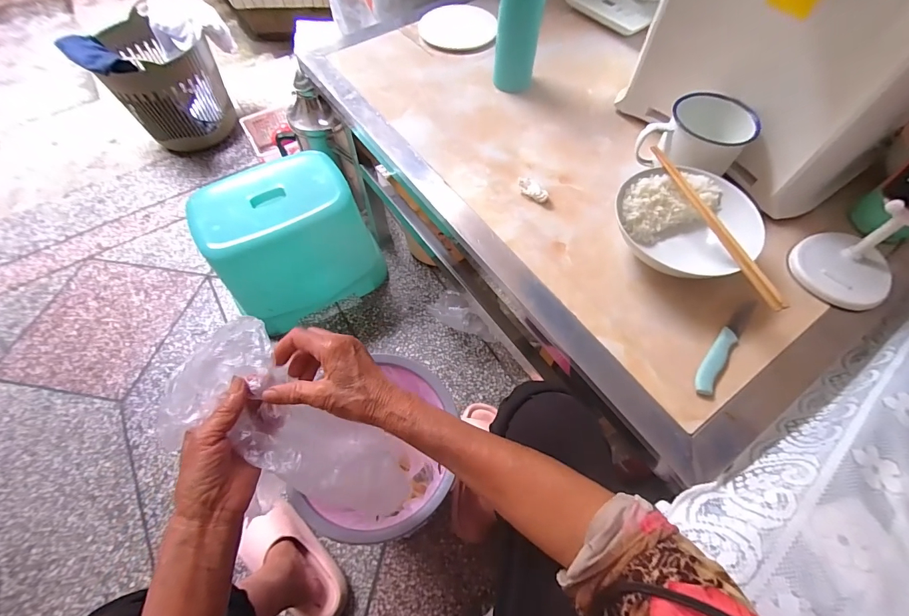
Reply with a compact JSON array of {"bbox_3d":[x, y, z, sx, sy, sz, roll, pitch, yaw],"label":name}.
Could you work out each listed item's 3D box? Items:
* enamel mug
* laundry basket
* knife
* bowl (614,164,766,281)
[{"bbox_3d":[0.298,-0.209,0.501,0.117,0.087,0.082,6,62,4],"label":"enamel mug"},{"bbox_3d":[-0.911,-0.700,1.252,0.263,0.289,0.294,41,69,20],"label":"laundry basket"},{"bbox_3d":[0.288,0.039,0.417,0.020,0.008,0.132,37,68,18],"label":"knife"},{"bbox_3d":[0.267,-0.095,0.460,0.125,0.060,0.147,-27,65,-13],"label":"bowl"}]

